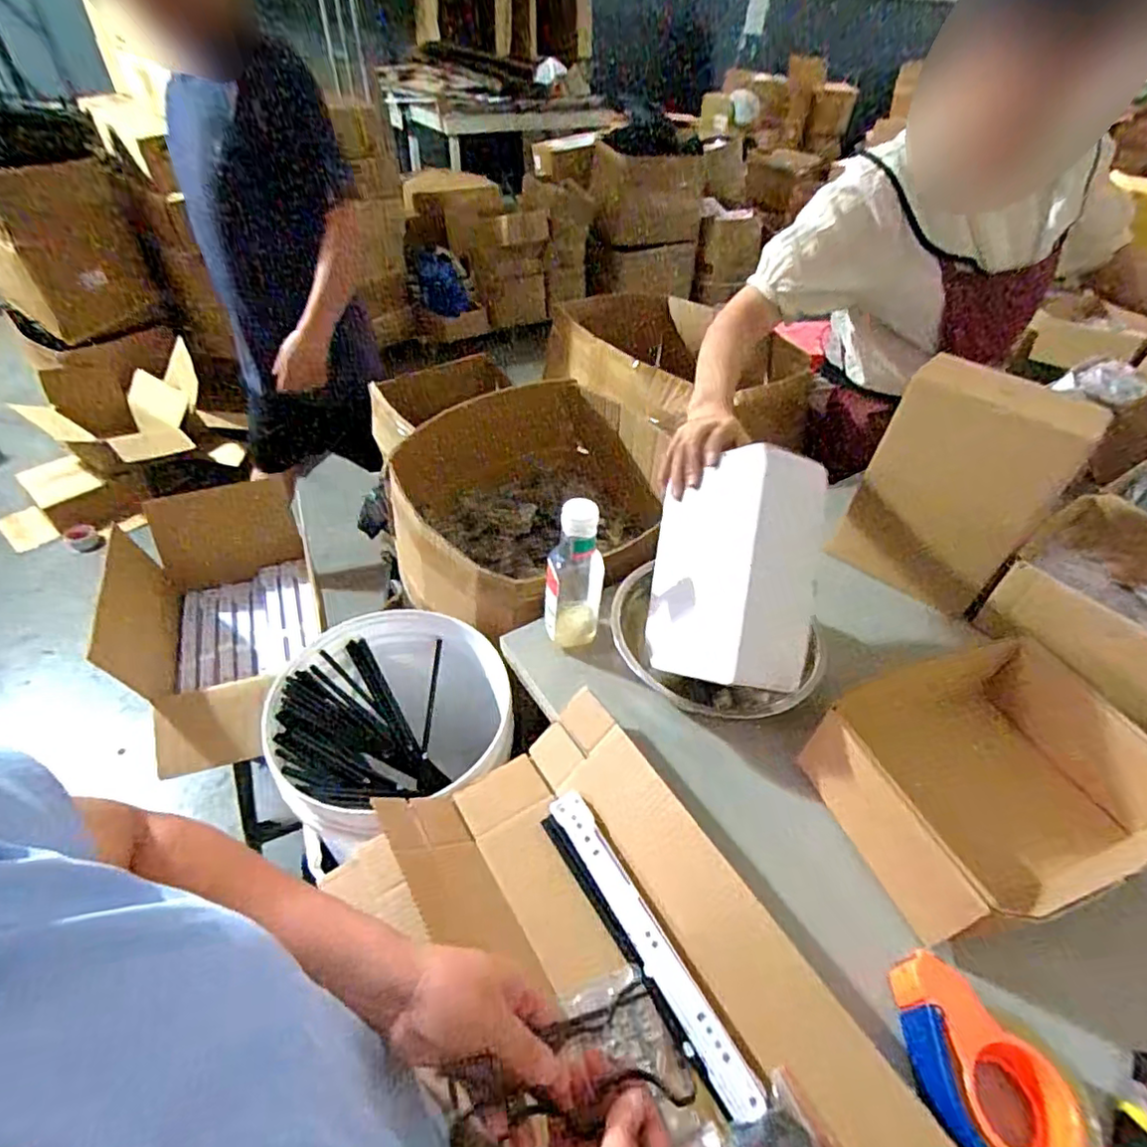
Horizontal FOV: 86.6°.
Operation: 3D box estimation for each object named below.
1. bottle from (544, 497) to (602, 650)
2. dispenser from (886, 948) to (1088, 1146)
[{"bbox_3d":[0.002,0.000,0.727,0.075,0.214,0.065,6,45,2],"label":"bottle"},{"bbox_3d":[0.314,0.379,0.474,0.094,0.045,0.132,0,45,-4],"label":"dispenser"}]

